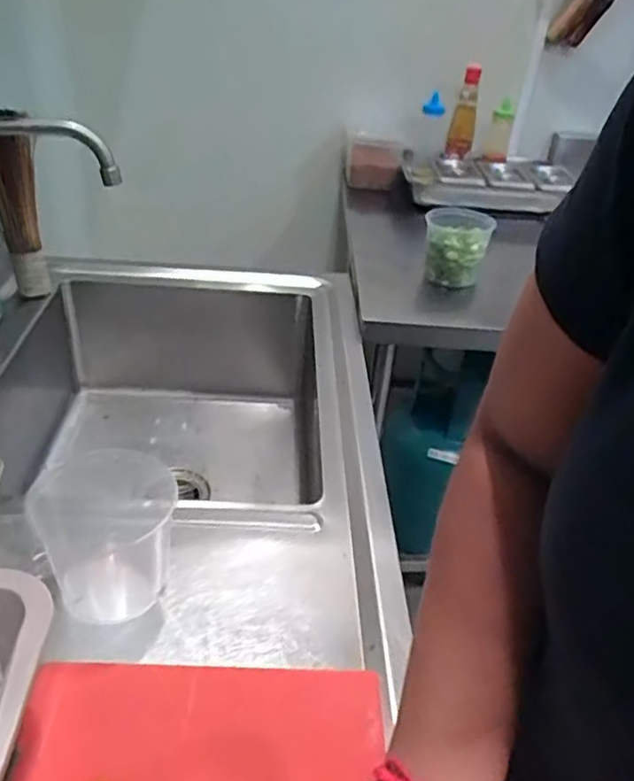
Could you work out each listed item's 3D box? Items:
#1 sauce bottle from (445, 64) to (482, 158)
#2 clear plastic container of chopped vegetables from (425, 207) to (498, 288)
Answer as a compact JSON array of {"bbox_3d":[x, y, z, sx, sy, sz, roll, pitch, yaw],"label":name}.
[{"bbox_3d":[0.327,-0.616,1.450,0.056,0.185,0.071,11,34,7],"label":"sauce bottle"},{"bbox_3d":[0.234,-0.240,1.106,0.105,0.106,0.105,14,35,12],"label":"clear plastic container of chopped vegetables"}]

